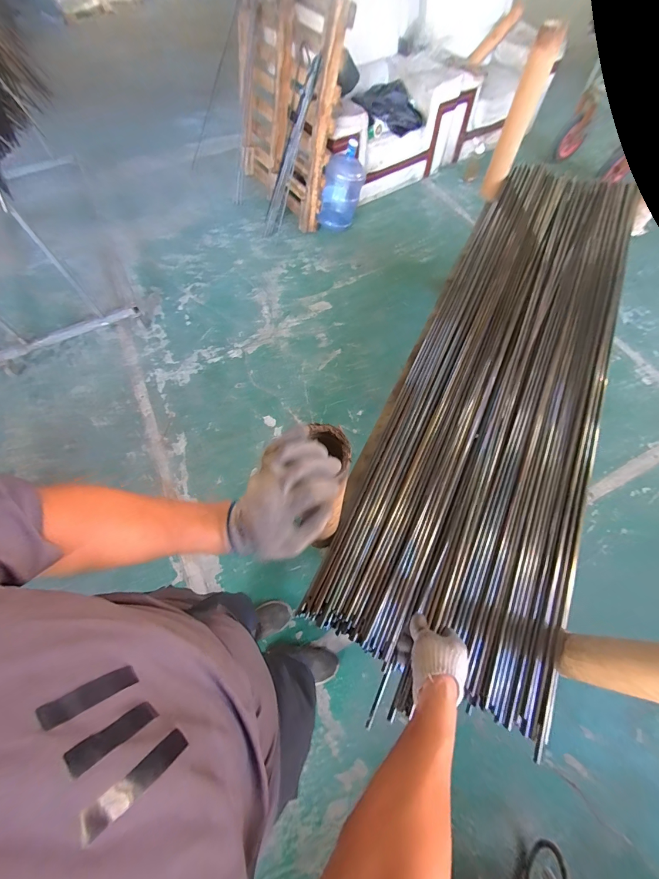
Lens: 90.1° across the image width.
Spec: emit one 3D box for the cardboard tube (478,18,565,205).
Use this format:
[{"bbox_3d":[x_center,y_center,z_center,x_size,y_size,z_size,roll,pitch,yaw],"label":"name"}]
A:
[{"bbox_3d":[0.741,-1.248,1.304,0.098,0.494,0.089,23,47,10],"label":"cardboard tube"}]

